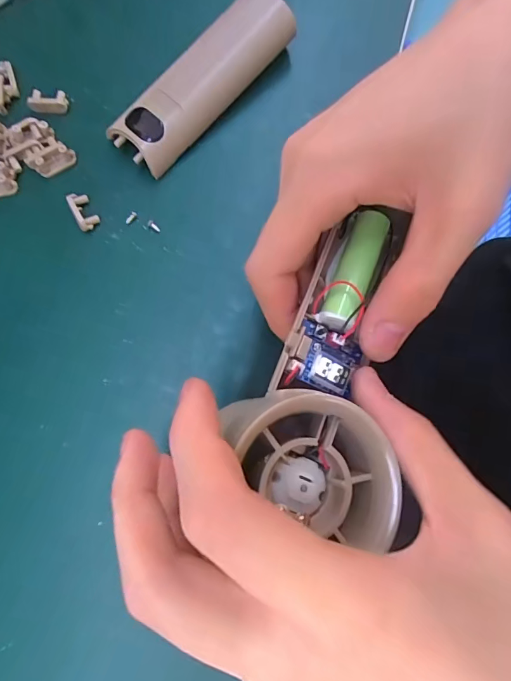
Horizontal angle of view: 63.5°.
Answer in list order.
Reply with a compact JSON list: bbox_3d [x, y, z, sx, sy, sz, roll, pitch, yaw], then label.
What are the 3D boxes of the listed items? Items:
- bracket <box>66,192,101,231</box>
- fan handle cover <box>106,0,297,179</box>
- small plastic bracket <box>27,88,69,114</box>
[{"bbox_3d":[-0.082,-0.062,0.196,0.010,0.006,0.019,-24,79,-6],"label":"bracket"},{"bbox_3d":[-0.023,-0.126,0.202,0.028,0.025,0.102,44,80,8],"label":"fan handle cover"},{"bbox_3d":[-0.104,-0.120,0.207,0.020,0.005,0.012,3,77,0],"label":"small plastic bracket"}]

